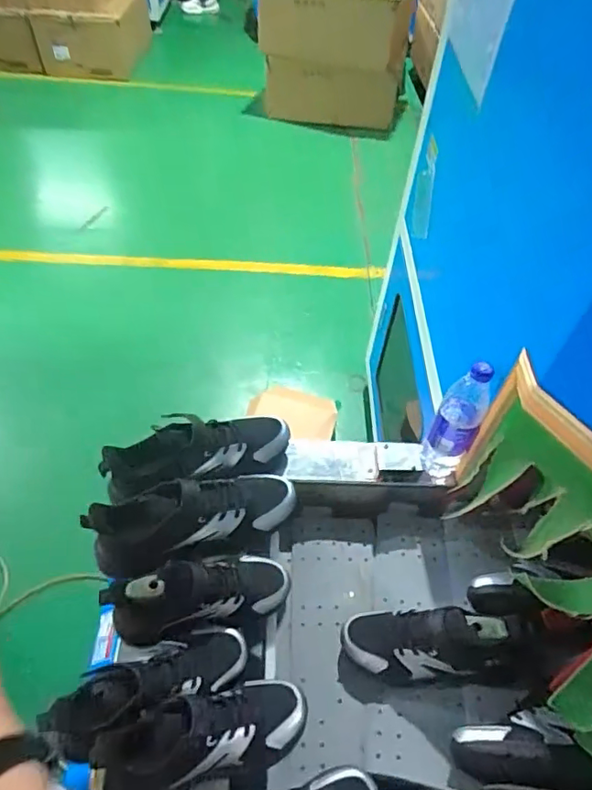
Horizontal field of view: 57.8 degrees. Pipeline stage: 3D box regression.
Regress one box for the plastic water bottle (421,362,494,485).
[{"bbox_3d":[0.242,0.046,0.814,0.065,0.210,0.071,23,53,14],"label":"plastic water bottle"}]

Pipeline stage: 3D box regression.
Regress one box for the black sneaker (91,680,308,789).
[{"bbox_3d":[-0.095,0.379,0.590,0.212,0.101,0.087,-16,54,-16],"label":"black sneaker"}]

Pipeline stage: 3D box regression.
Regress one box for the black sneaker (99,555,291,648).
[{"bbox_3d":[-0.121,0.256,0.697,0.227,0.101,0.096,-11,53,-12],"label":"black sneaker"}]

